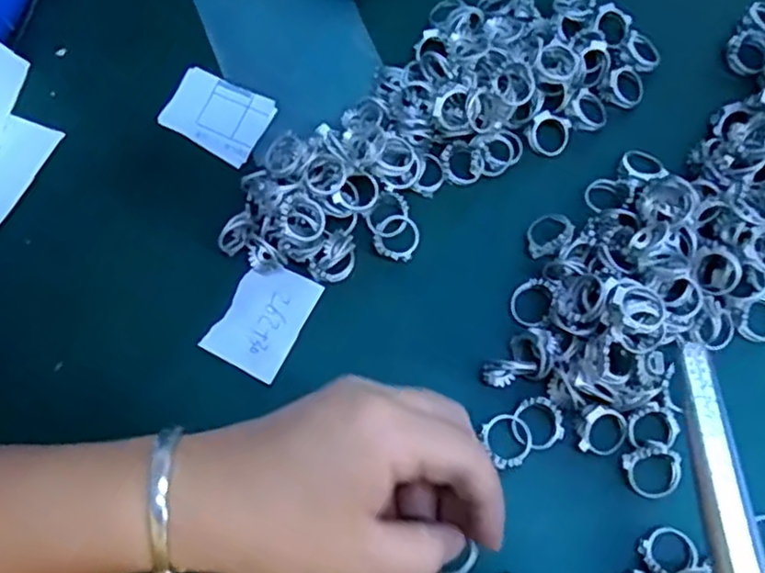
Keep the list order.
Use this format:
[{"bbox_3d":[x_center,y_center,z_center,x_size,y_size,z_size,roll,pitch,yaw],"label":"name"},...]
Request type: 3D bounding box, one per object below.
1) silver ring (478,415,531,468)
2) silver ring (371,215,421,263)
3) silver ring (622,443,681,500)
[{"bbox_3d":[0.055,0.067,0.301,0.019,0.006,0.022,-19,74,-4],"label":"silver ring"},{"bbox_3d":[0.007,-0.024,0.332,0.021,0.007,0.022,0,74,2],"label":"silver ring"},{"bbox_3d":[0.116,0.078,0.296,0.023,0.005,0.021,0,74,2],"label":"silver ring"}]

